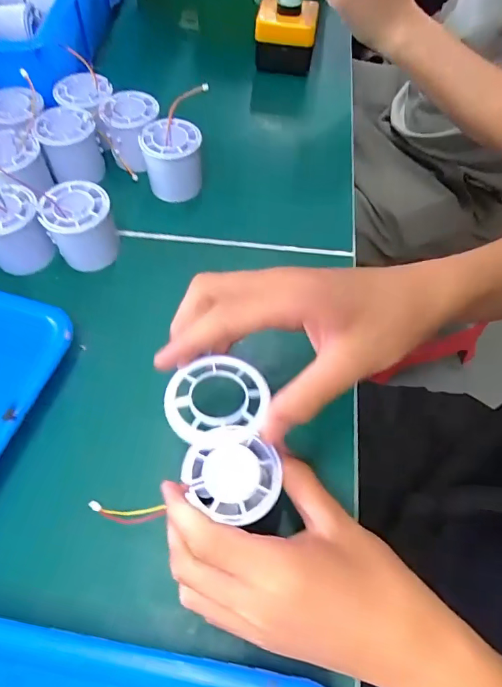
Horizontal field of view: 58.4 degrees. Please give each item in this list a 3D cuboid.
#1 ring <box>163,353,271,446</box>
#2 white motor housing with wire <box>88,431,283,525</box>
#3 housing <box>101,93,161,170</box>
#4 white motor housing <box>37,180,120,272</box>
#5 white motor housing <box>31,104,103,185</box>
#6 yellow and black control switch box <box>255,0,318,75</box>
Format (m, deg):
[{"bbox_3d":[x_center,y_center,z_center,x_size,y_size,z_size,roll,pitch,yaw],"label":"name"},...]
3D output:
[{"bbox_3d":[-0.019,0.030,0.246,0.056,0.008,0.054,0,60,-1],"label":"ring"},{"bbox_3d":[-0.036,0.085,0.256,0.107,0.025,0.044,-16,60,7],"label":"white motor housing with wire"},{"bbox_3d":[-0.114,-0.207,0.442,0.055,0.050,0.060,-11,61,-8],"label":"housing"},{"bbox_3d":[-0.140,-0.095,0.378,0.055,0.054,0.060,-20,62,-12],"label":"white motor housing"},{"bbox_3d":[-0.174,-0.190,0.434,0.051,0.055,0.051,0,60,-1],"label":"white motor housing"},{"bbox_3d":[0.043,-0.378,0.547,0.071,0.061,0.068,7,60,3],"label":"yellow and black control switch box"}]

